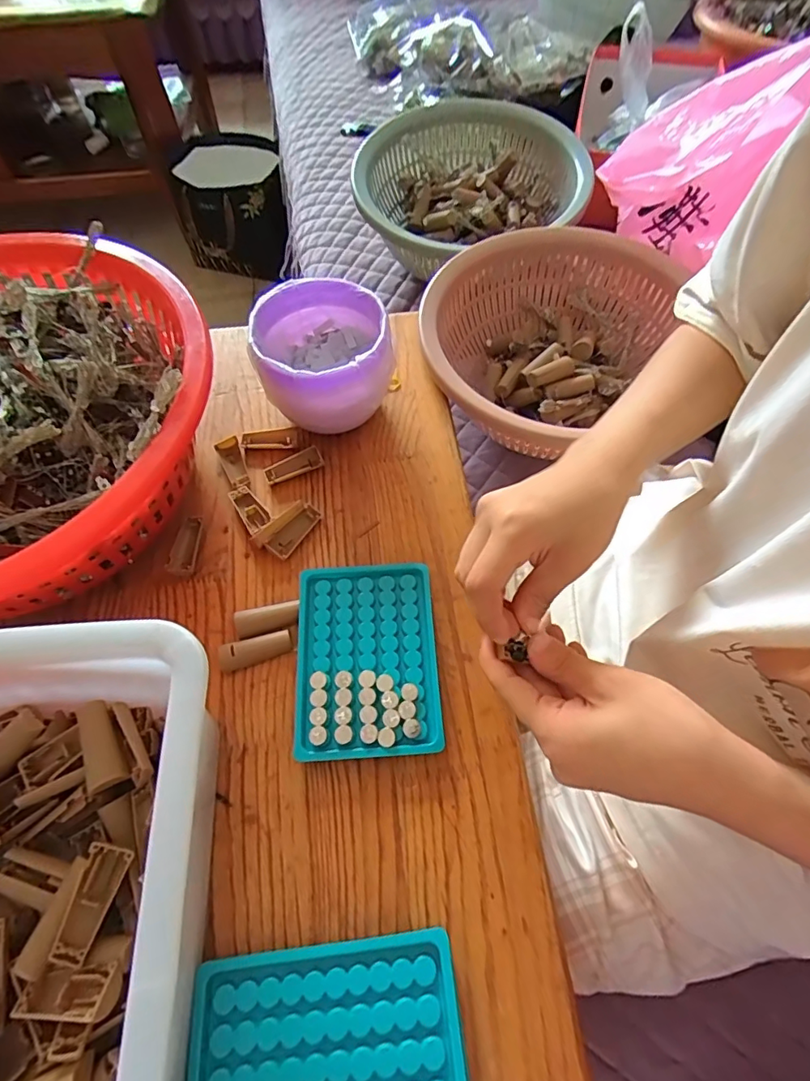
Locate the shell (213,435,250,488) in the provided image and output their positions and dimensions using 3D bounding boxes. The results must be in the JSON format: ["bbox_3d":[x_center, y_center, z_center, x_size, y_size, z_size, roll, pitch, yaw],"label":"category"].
[{"bbox_3d":[-0.148,-0.067,0.439,0.020,0.011,0.053,-24,63,-12],"label":"shell"}]

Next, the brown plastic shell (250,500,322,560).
[{"bbox_3d":[-0.093,-0.011,0.404,0.029,0.016,0.050,29,65,16],"label":"brown plastic shell"}]

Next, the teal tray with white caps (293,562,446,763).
[{"bbox_3d":[-0.027,0.080,0.355,0.097,0.016,0.131,-4,60,-1],"label":"teal tray with white caps"}]

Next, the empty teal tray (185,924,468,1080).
[{"bbox_3d":[-0.038,0.259,0.252,0.133,0.022,0.094,-6,60,-3],"label":"empty teal tray"}]

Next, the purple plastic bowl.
[{"bbox_3d":[-0.068,-0.147,0.436,0.103,0.094,0.107,0,60,0],"label":"purple plastic bowl"}]

